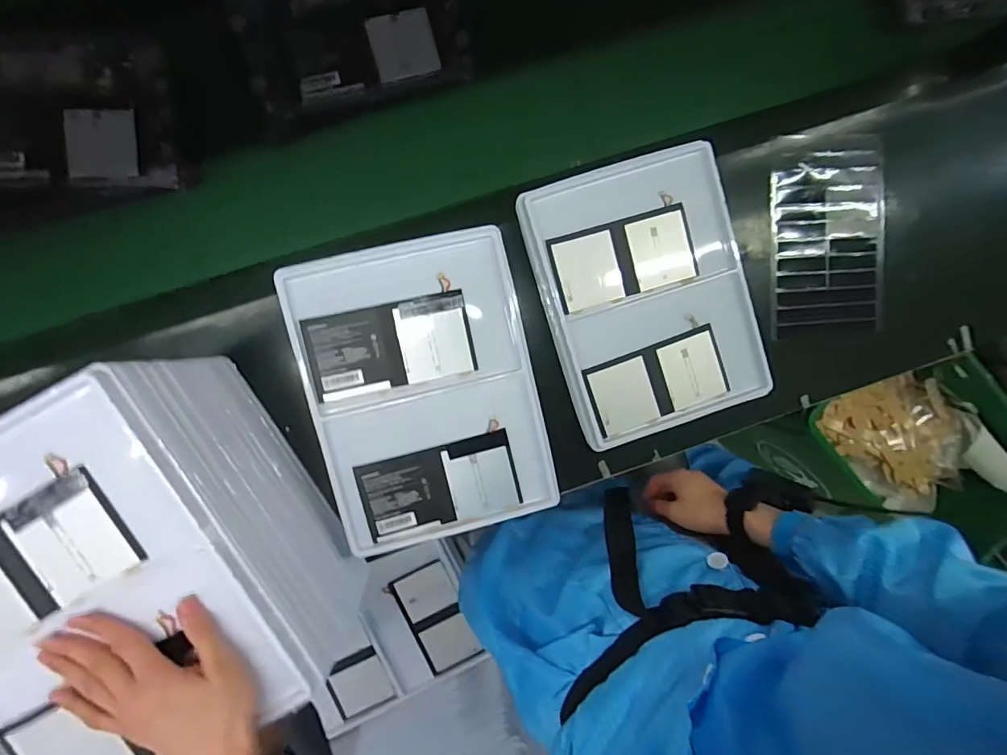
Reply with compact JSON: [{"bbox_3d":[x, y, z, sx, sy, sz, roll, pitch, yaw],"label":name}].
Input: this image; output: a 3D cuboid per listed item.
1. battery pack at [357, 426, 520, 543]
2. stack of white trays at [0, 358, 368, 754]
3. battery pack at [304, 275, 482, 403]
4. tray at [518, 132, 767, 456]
[{"bbox_3d":[-0.072,0.123,0.550,0.172,0.007,0.089,-14,93,-5],"label":"battery pack"},{"bbox_3d":[-0.342,0.182,0.483,0.254,0.197,0.322,-32,95,-4],"label":"stack of white trays"},{"bbox_3d":[-0.122,-0.037,0.528,0.172,0.004,0.094,-13,98,-7],"label":"battery pack"},{"bbox_3d":[0.178,-0.096,0.593,0.240,0.043,0.323,-18,94,-5],"label":"tray"}]

